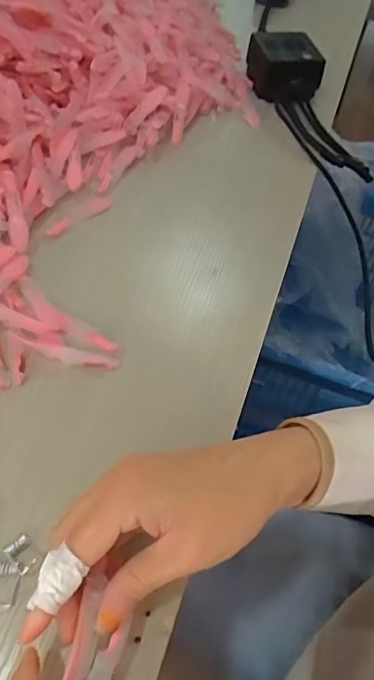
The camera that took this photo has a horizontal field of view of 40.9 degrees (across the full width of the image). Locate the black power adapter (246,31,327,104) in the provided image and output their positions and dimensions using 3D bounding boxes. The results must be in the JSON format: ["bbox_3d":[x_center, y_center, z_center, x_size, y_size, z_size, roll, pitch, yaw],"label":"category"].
[{"bbox_3d":[0.121,-0.344,0.625,0.077,0.050,0.090,-2,54,-7],"label":"black power adapter"}]

